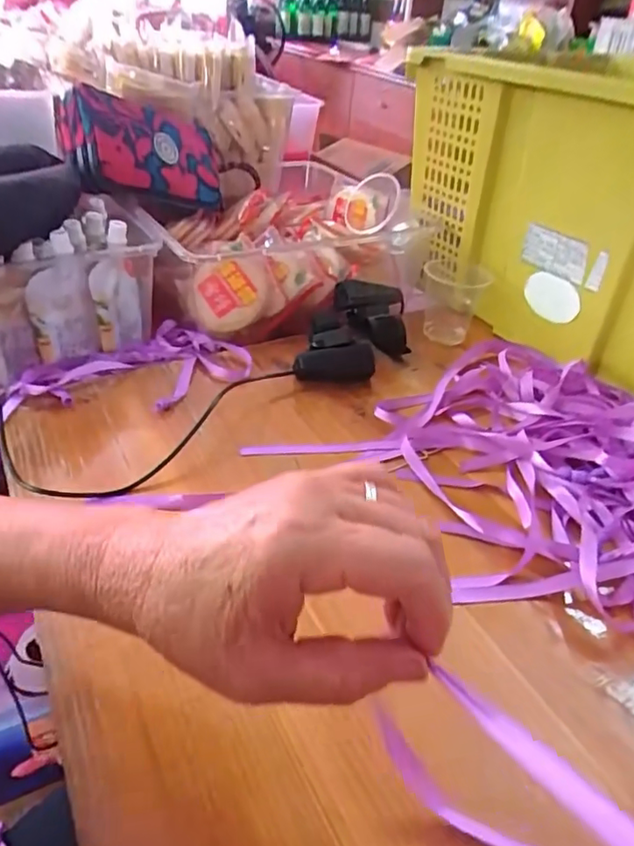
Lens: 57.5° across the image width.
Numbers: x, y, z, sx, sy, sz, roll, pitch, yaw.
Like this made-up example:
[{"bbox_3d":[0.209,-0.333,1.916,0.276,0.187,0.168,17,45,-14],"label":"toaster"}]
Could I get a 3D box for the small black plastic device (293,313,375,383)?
[{"bbox_3d":[0.017,-0.066,0.526,0.074,0.058,0.024,-2,37,-9],"label":"small black plastic device"}]

